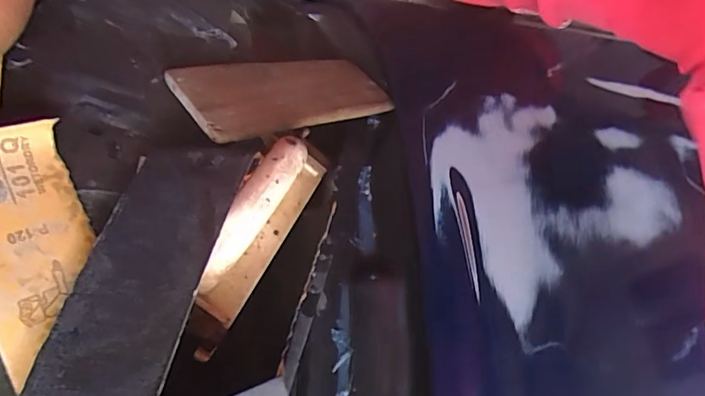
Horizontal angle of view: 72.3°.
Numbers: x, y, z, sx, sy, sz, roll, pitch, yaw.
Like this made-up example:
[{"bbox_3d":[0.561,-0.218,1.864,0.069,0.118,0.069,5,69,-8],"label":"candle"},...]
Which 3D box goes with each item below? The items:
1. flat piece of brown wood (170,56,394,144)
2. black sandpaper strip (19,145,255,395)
[{"bbox_3d":[-0.060,-0.102,0.464,0.213,0.013,0.101,-22,60,-44],"label":"flat piece of brown wood"},{"bbox_3d":[-0.134,0.058,0.298,0.083,0.012,0.242,2,54,10],"label":"black sandpaper strip"}]

